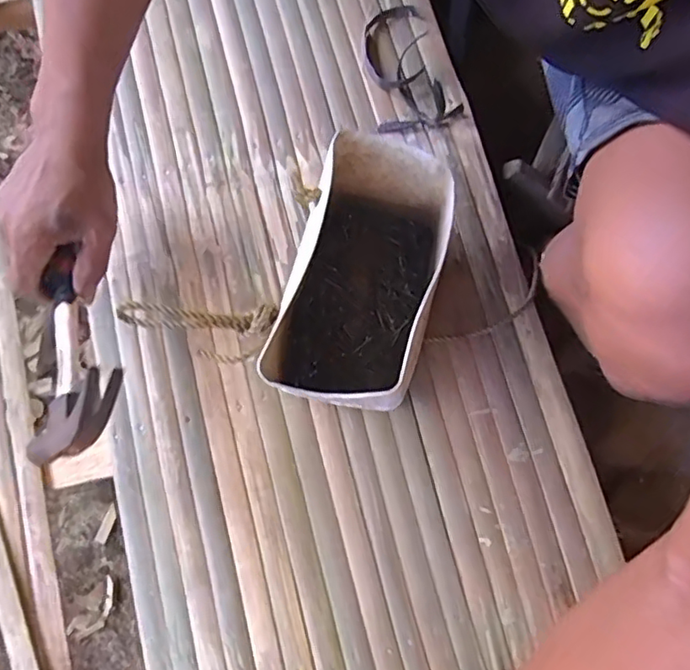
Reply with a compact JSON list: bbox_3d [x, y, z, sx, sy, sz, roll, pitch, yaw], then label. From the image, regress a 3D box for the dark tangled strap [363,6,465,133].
[{"bbox_3d":[0.064,-0.267,0.571,0.083,0.020,0.135,-9,77,-2],"label":"dark tangled strap"}]

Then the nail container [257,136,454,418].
[{"bbox_3d":[0.014,-0.040,0.471,0.117,0.115,0.200,20,77,4],"label":"nail container"}]

